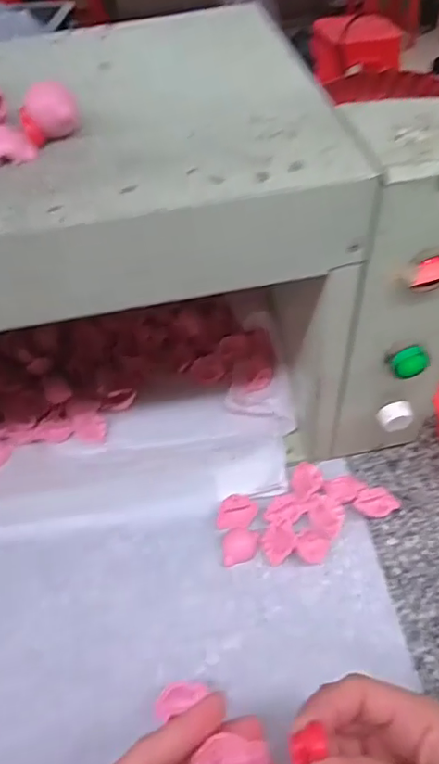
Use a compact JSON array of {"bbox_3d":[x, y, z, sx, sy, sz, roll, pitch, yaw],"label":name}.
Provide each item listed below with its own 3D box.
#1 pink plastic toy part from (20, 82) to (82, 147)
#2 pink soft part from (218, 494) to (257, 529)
[{"bbox_3d":[-0.097,-0.154,0.294,0.031,0.022,0.026,-14,51,-7],"label":"pink plastic toy part"},{"bbox_3d":[0.016,0.113,0.447,0.034,0.018,0.023,-4,51,1],"label":"pink soft part"}]

